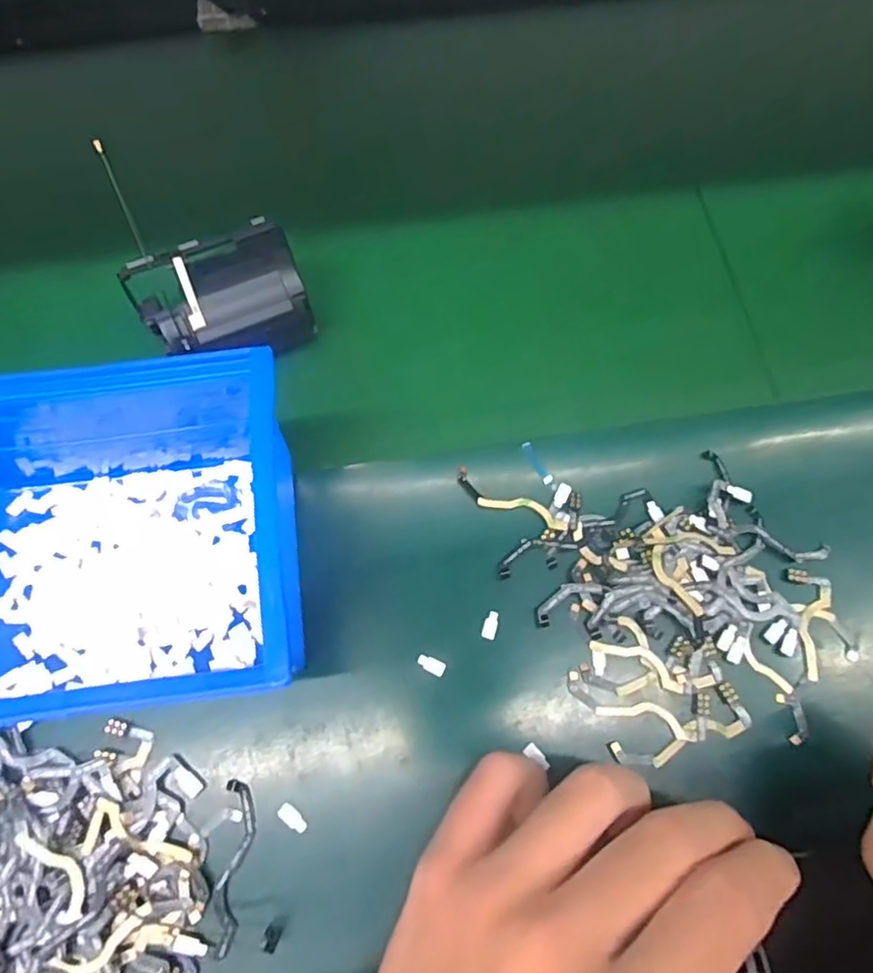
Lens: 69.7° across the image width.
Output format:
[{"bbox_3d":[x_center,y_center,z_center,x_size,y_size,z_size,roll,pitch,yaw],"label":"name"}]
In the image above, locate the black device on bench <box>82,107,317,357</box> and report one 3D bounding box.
[{"bbox_3d":[-0.092,-0.079,0.277,0.067,0.045,0.043,-24,72,-10],"label":"black device on bench"}]

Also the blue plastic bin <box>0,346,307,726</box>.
[{"bbox_3d":[-0.118,0.014,0.222,0.137,0.071,0.126,-7,69,-4],"label":"blue plastic bin"}]

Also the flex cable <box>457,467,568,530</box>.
[{"bbox_3d":[0.031,0.007,0.259,0.050,0.004,0.011,26,70,8],"label":"flex cable"}]

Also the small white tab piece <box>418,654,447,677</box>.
[{"bbox_3d":[-0.002,0.068,0.241,0.011,0.004,0.005,24,70,7],"label":"small white tab piece"}]

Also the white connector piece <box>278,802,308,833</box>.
[{"bbox_3d":[-0.051,0.118,0.223,0.011,0.004,0.005,38,73,12],"label":"white connector piece"}]

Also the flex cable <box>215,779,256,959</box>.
[{"bbox_3d":[-0.070,0.132,0.219,0.011,0.004,0.054,1,69,-1],"label":"flex cable"}]

